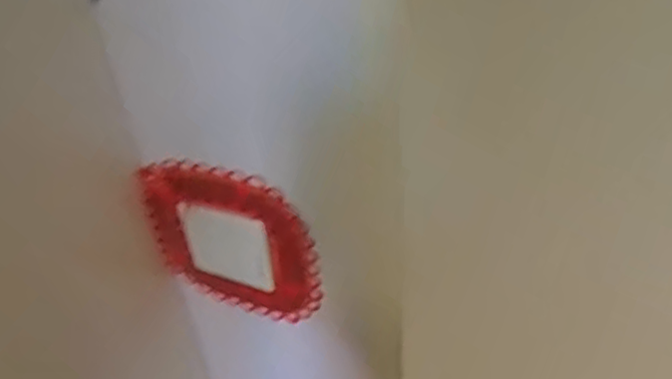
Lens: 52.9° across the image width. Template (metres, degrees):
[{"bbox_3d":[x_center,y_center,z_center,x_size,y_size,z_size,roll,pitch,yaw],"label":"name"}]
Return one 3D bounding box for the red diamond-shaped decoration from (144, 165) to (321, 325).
[{"bbox_3d":[-0.092,0.050,0.599,0.160,0.170,0.021,14,40,21],"label":"red diamond-shaped decoration"}]

